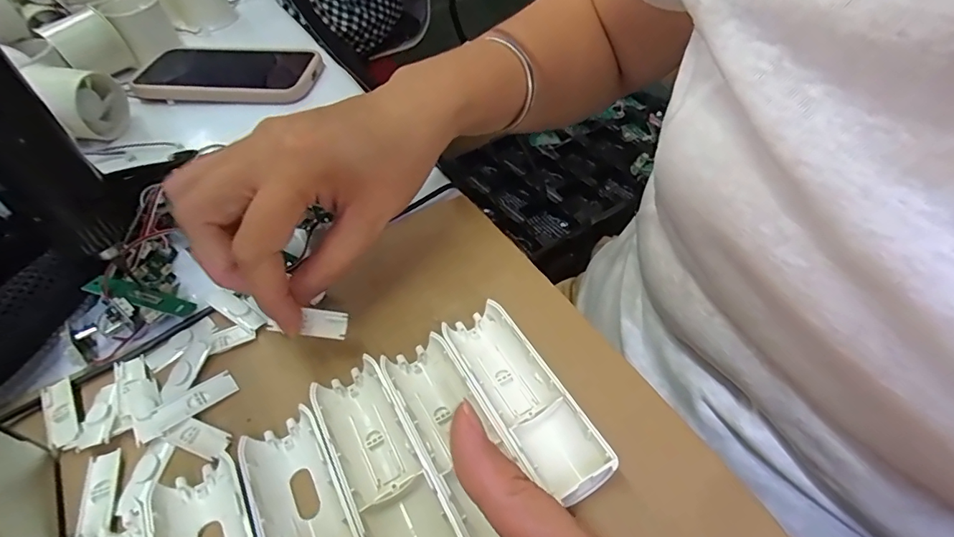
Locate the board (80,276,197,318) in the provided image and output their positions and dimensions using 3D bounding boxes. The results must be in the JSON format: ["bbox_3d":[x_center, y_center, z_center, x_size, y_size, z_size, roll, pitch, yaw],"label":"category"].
[{"bbox_3d":[-0.178,0.015,0.251,0.053,0.008,0.011,16,51,-3],"label":"board"}]

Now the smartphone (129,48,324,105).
[{"bbox_3d":[-0.227,-0.180,0.428,0.166,0.012,0.090,7,50,10],"label":"smartphone"}]

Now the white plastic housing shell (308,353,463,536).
[{"bbox_3d":[-0.040,0.080,0.195,0.032,0.015,0.097,-26,52,-17],"label":"white plastic housing shell"}]

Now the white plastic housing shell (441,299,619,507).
[{"bbox_3d":[0.020,0.056,0.212,0.032,0.015,0.095,-27,52,-18],"label":"white plastic housing shell"}]

